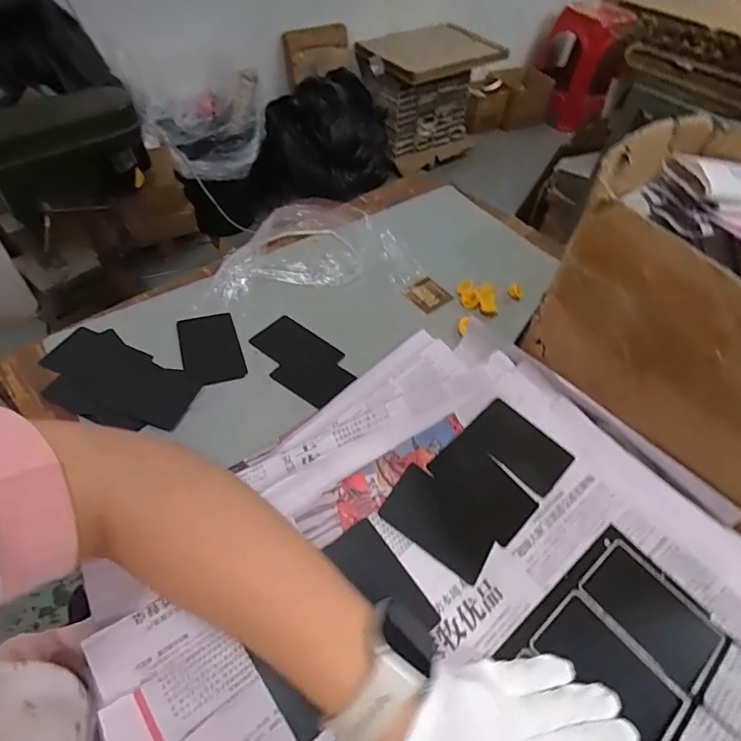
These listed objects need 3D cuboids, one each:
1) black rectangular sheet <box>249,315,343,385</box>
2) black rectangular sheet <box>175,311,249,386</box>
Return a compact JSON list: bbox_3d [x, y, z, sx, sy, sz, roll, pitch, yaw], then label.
[{"bbox_3d":[-0.075,-0.022,0.483,0.083,0.004,0.050,34,58,20],"label":"black rectangular sheet"},{"bbox_3d":[-0.156,-0.021,0.468,0.054,0.005,0.086,-16,54,-14],"label":"black rectangular sheet"}]

